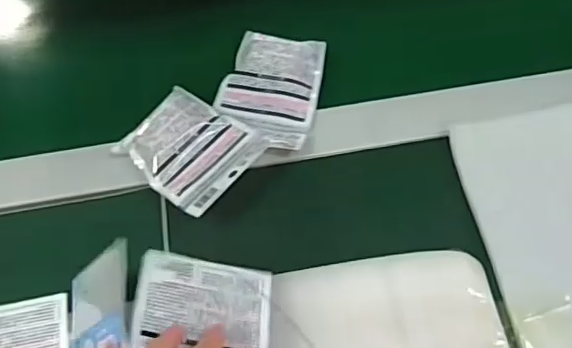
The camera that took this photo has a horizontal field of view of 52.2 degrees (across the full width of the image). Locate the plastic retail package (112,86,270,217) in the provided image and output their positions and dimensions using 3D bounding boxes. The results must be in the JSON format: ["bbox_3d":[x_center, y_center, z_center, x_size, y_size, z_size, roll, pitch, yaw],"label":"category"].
[{"bbox_3d":[-0.084,-0.021,0.521,0.116,0.033,0.095,33,68,18],"label":"plastic retail package"}]

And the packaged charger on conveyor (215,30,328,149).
[{"bbox_3d":[-0.018,-0.081,0.561,0.095,0.023,0.131,9,63,7],"label":"packaged charger on conveyor"}]

